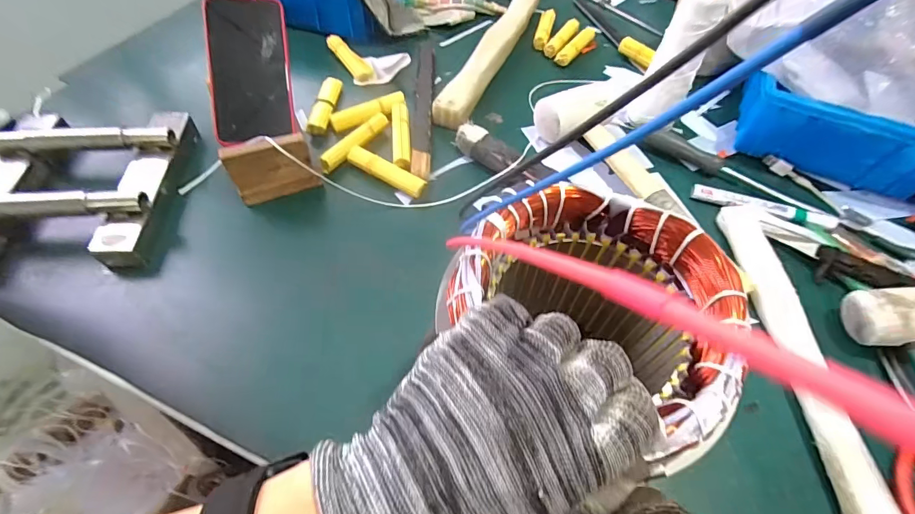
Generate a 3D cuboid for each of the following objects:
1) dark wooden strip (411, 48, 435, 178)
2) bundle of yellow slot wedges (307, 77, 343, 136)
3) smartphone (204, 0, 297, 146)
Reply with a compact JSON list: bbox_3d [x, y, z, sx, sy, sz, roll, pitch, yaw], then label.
[{"bbox_3d":[-0.042,-0.191,0.533,0.024,0.017,0.259,1,55,-2],"label":"dark wooden strip"},{"bbox_3d":[-0.167,-0.189,0.539,0.026,0.022,0.101,2,55,-1],"label":"bundle of yellow slot wedges"},{"bbox_3d":[-0.231,-0.210,0.470,0.082,0.007,0.163,-6,88,-19],"label":"smartphone"}]

